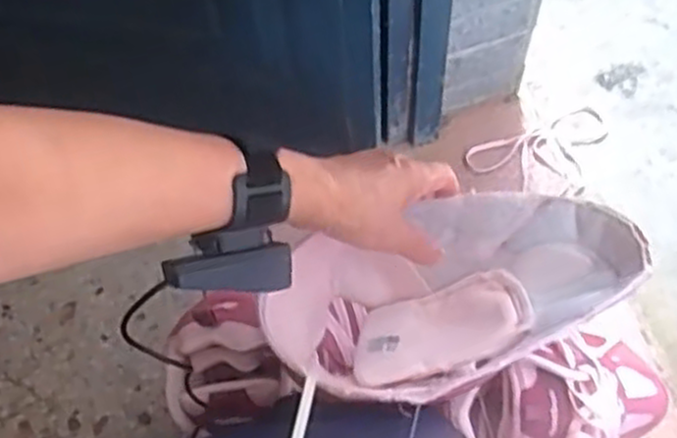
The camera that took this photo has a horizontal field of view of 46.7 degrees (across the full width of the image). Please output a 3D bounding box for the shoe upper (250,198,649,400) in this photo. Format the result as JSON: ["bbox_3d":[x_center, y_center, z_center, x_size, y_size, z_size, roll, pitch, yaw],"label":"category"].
[{"bbox_3d":[0.070,0.046,0.533,0.246,0.092,0.172,-26,31,9],"label":"shoe upper"}]

